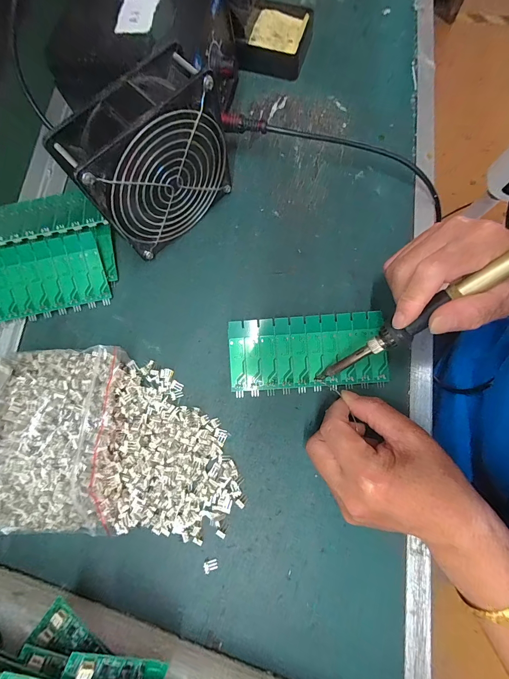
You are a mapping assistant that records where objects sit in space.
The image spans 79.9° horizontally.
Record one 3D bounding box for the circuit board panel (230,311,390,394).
[{"bbox_3d":[0.047,0.010,0.272,0.137,0.008,0.061,-5,79,1],"label":"circuit board panel"}]

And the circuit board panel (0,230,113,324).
[{"bbox_3d":[-0.212,-0.053,0.284,0.138,0.006,0.068,-13,99,-5],"label":"circuit board panel"}]

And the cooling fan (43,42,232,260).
[{"bbox_3d":[-0.079,-0.141,0.255,0.119,0.119,0.047,-40,81,-7],"label":"cooling fan"}]

